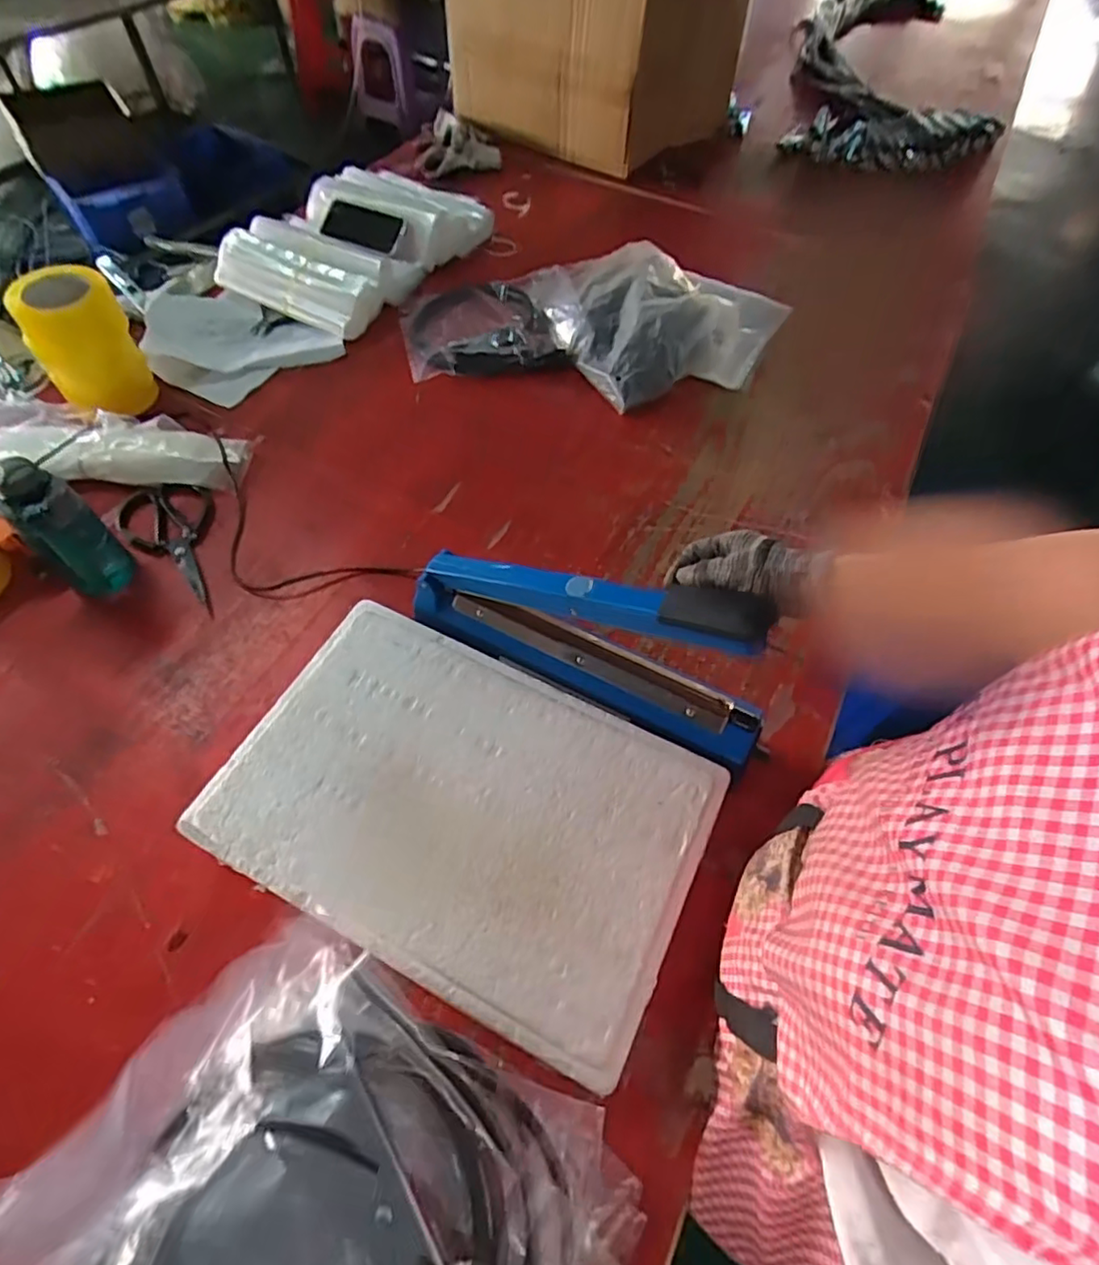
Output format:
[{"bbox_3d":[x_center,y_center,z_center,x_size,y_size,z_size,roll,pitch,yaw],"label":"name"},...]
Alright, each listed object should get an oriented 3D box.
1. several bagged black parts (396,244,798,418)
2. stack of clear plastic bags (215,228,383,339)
[{"bbox_3d":[0.066,-0.526,1.038,0.629,0.066,0.374,14,58,7],"label":"several bagged black parts"},{"bbox_3d":[-0.422,-0.576,1.049,0.284,0.069,0.092,25,60,14],"label":"stack of clear plastic bags"}]

